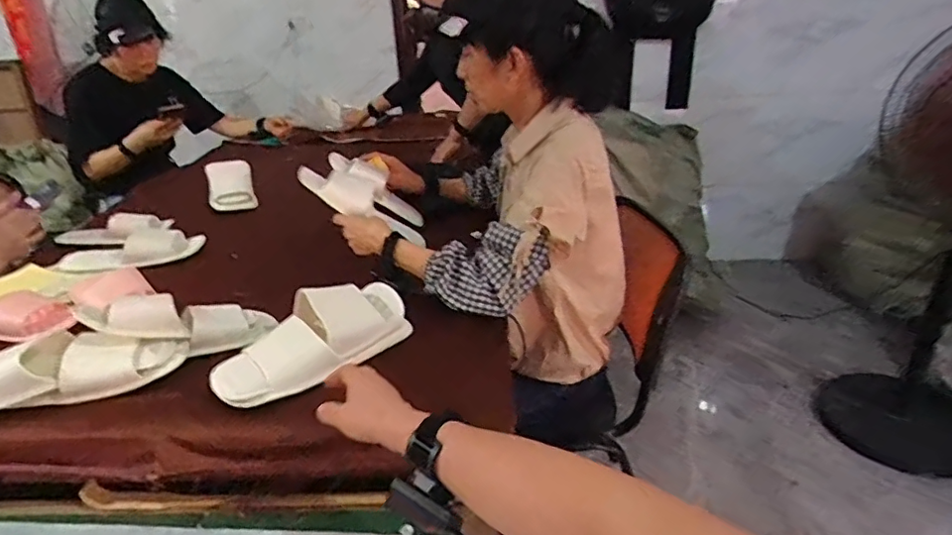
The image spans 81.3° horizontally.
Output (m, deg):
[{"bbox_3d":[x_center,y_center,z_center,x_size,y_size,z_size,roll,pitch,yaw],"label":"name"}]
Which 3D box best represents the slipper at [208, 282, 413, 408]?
[{"bbox_3d":[-0.221,0.096,0.762,0.268,0.080,0.106,-29,37,-30],"label":"slipper"}]

